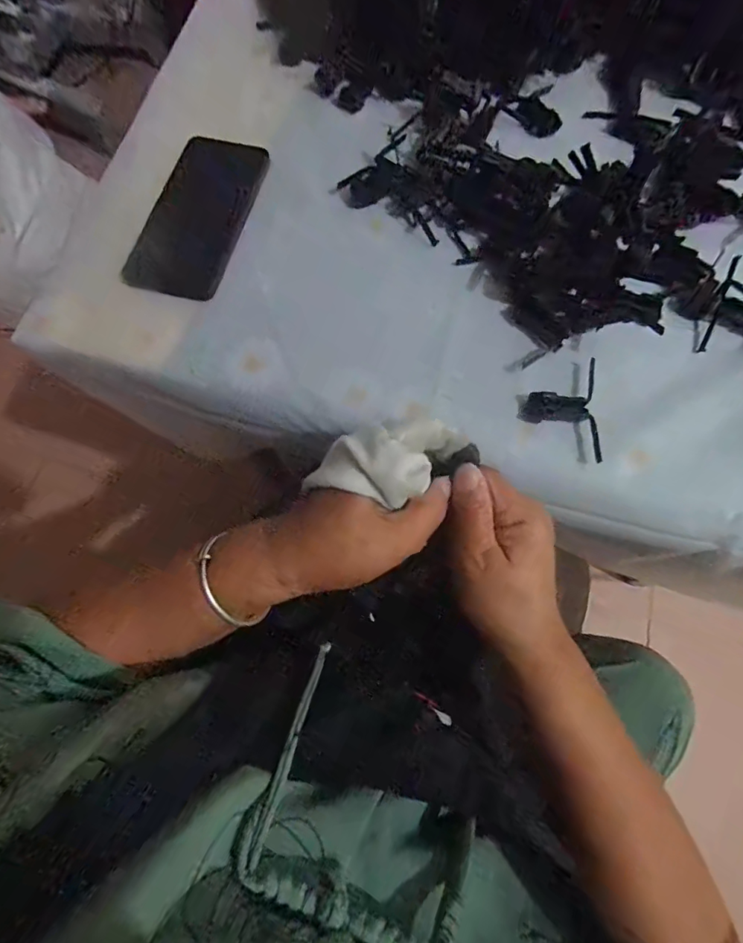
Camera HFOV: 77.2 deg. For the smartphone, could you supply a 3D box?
[{"bbox_3d":[-0.149,-0.227,0.406,0.077,0.016,0.170,13,72,2],"label":"smartphone"}]

